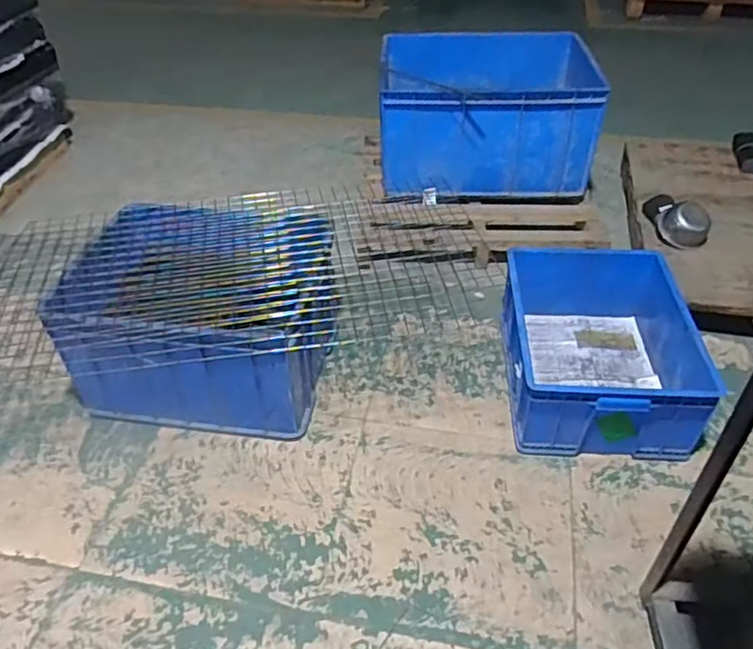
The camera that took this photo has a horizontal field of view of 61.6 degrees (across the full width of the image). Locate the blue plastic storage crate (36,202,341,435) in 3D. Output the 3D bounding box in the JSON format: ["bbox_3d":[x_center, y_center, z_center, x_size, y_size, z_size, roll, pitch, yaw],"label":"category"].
[{"bbox_3d":[-0.423,-0.015,1.613,0.597,0.338,0.482,6,41,5],"label":"blue plastic storage crate"}]

